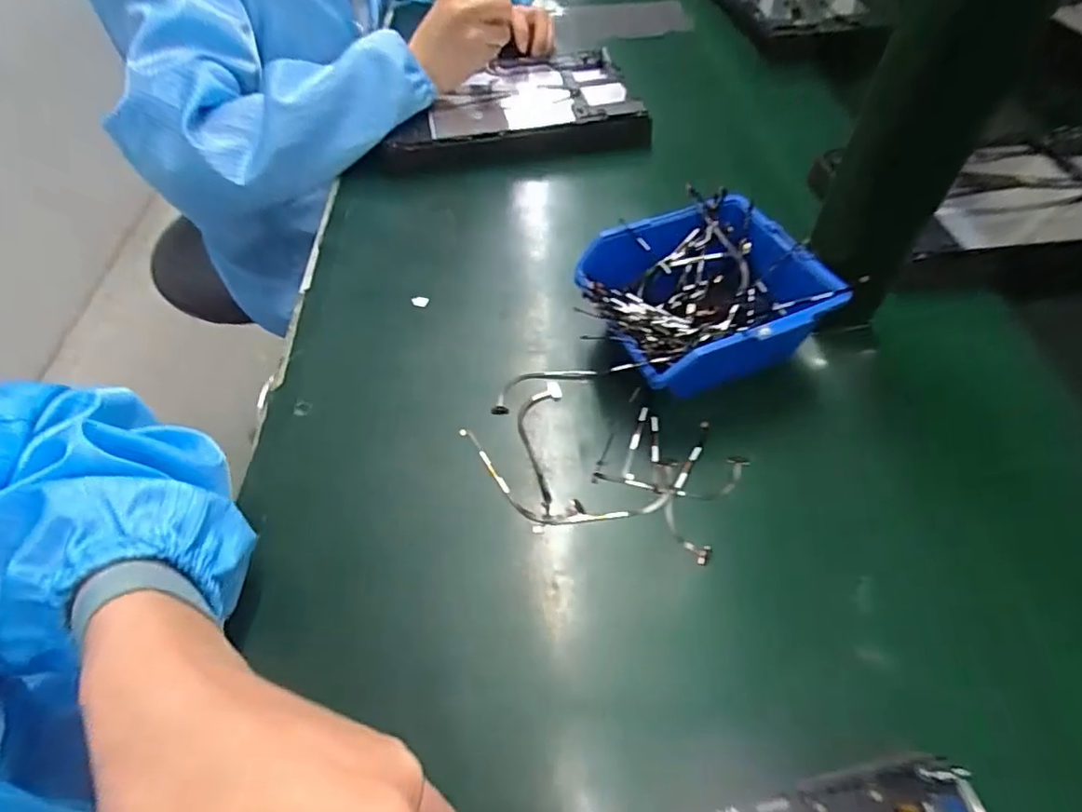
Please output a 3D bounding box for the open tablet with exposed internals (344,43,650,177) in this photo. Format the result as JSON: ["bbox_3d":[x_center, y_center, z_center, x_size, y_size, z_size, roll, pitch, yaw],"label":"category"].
[{"bbox_3d":[-0.037,-0.288,0.571,0.248,0.033,0.162,-8,52,-3],"label":"open tablet with exposed internals"}]

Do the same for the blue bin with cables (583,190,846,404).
[{"bbox_3d":[0.099,-0.059,0.362,0.129,0.063,0.121,-20,54,-12],"label":"blue bin with cables"}]

